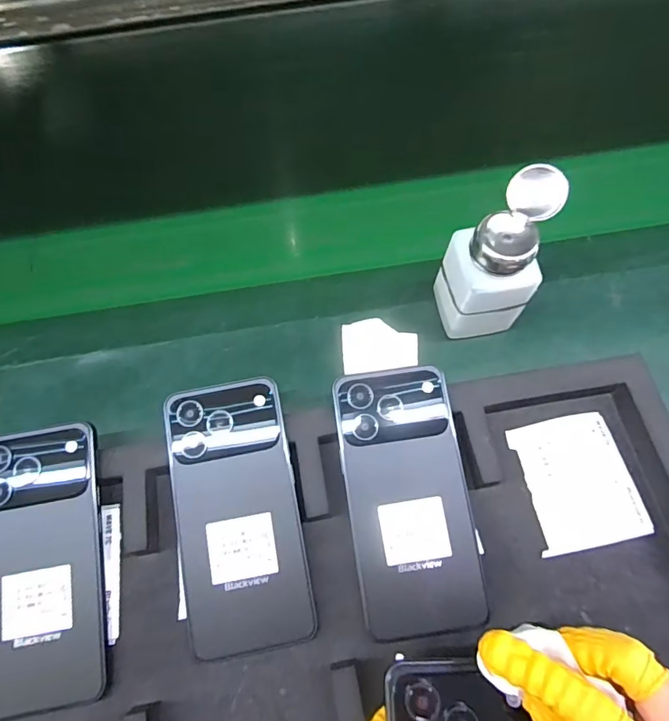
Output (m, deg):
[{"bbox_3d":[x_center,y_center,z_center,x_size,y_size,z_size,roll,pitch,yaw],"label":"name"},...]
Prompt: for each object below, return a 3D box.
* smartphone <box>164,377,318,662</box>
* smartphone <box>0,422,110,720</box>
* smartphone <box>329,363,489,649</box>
[{"bbox_3d":[-0.061,0.093,0.298,0.073,0.005,0.160,-11,78,-4],"label":"smartphone"},{"bbox_3d":[-0.181,0.121,0.288,0.074,0.012,0.159,-8,76,-7],"label":"smartphone"},{"bbox_3d":[0.047,0.084,0.300,0.075,0.005,0.158,-9,77,-4],"label":"smartphone"}]

